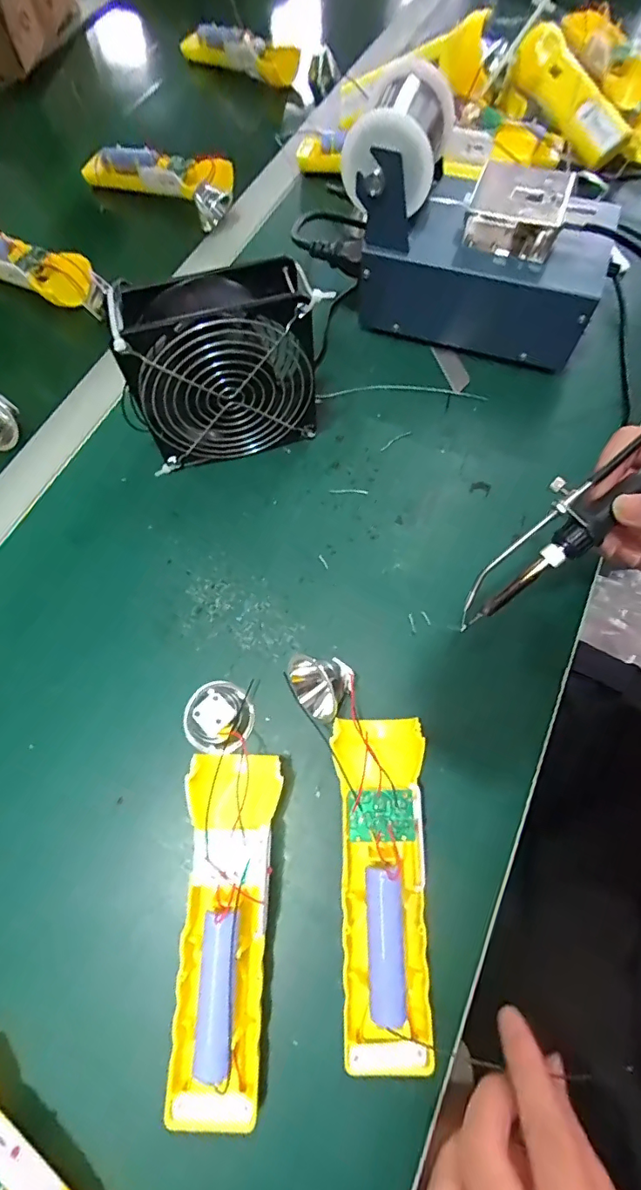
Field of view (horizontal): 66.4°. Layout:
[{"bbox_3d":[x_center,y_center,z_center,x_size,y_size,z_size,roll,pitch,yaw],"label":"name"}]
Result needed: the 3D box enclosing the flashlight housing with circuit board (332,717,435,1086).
[{"bbox_3d":[0.033,0.149,0.264,0.047,0.025,0.164,1,67,1],"label":"flashlight housing with circuit board"}]

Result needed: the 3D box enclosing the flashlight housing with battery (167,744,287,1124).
[{"bbox_3d":[-0.049,0.169,0.256,0.048,0.028,0.164,1,67,1],"label":"flashlight housing with battery"}]

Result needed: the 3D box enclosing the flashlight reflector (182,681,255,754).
[{"bbox_3d":[-0.062,0.074,0.300,0.036,0.027,0.042,29,71,12],"label":"flashlight reflector"}]

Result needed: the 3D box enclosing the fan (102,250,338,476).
[{"bbox_3d":[-0.066,-0.154,0.344,0.131,0.122,0.053,-16,68,-6],"label":"fan"}]

